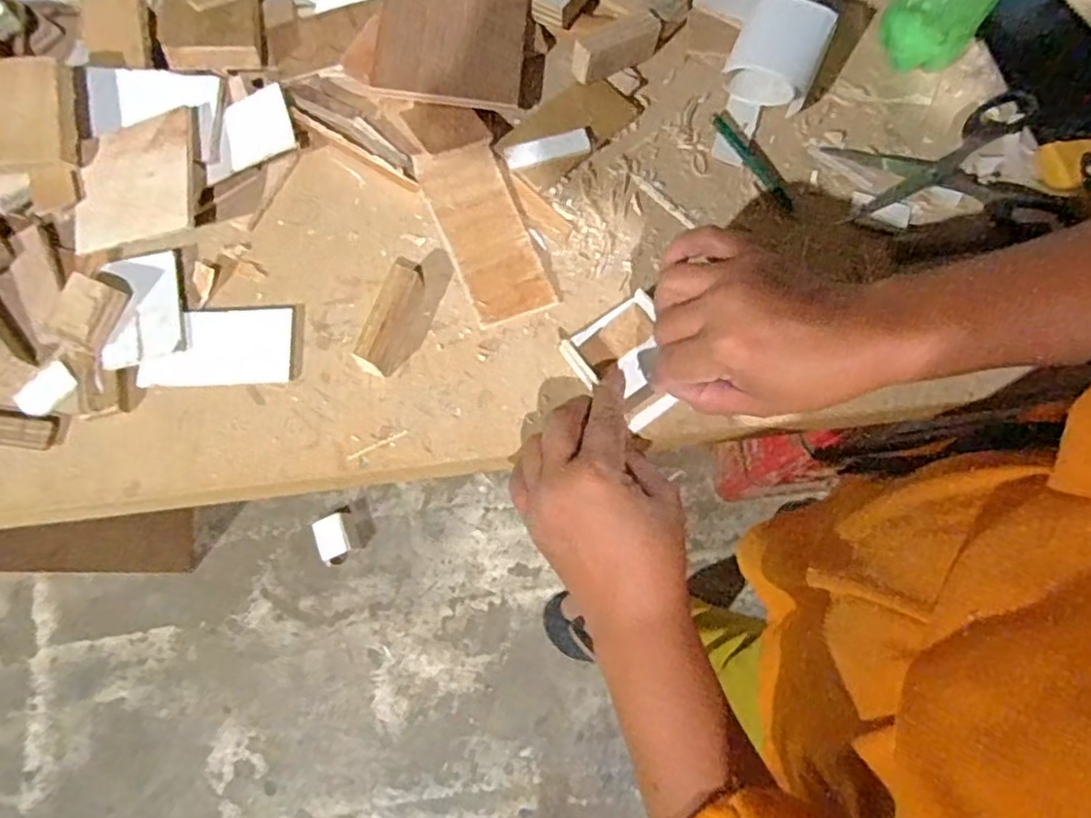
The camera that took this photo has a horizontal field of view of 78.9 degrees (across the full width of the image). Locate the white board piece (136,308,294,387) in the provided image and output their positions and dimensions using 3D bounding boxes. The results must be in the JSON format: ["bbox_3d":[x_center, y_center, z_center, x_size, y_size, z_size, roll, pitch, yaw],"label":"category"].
[{"bbox_3d":[-0.215,-0.042,0.436,0.095,0.005,0.049,-3,77,4],"label":"white board piece"}]

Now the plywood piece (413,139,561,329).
[{"bbox_3d":[-0.040,-0.118,0.440,0.055,0.006,0.125,-21,82,-10],"label":"plywood piece"}]

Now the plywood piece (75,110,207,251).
[{"bbox_3d":[-0.273,-0.151,0.443,0.095,0.008,0.082,-6,83,17],"label":"plywood piece"}]

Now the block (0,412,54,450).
[{"bbox_3d":[-0.349,0.013,0.431,0.062,0.008,0.021,7,78,6],"label":"block"}]

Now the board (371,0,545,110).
[{"bbox_3d":[-0.060,-0.263,0.469,0.113,0.012,0.101,3,81,-9],"label":"board"}]

